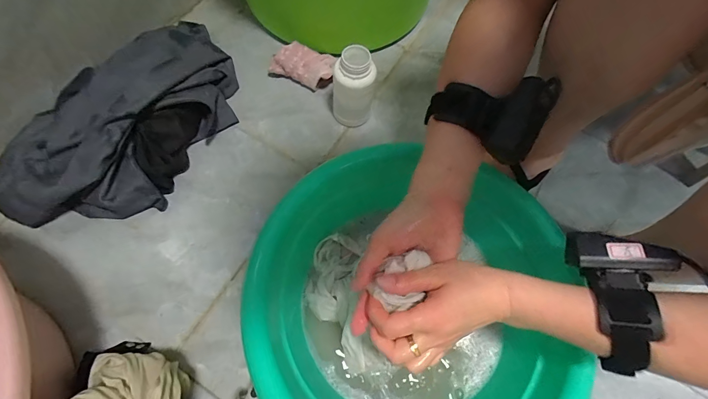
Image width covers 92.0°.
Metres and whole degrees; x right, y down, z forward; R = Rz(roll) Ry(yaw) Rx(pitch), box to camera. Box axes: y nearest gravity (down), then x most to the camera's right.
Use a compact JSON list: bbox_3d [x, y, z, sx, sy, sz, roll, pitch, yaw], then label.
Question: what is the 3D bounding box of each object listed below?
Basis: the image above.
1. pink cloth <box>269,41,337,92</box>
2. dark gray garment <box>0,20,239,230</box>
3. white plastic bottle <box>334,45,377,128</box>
[{"bbox_3d":[-0.085,-0.223,0.575,0.106,0.051,0.049,23,65,8],"label":"pink cloth"},{"bbox_3d":[-0.325,-0.130,0.492,0.228,0.088,0.370,26,66,9],"label":"dark gray garment"},{"bbox_3d":[-0.001,-0.165,0.510,0.058,0.119,0.050,4,64,-1],"label":"white plastic bottle"}]

